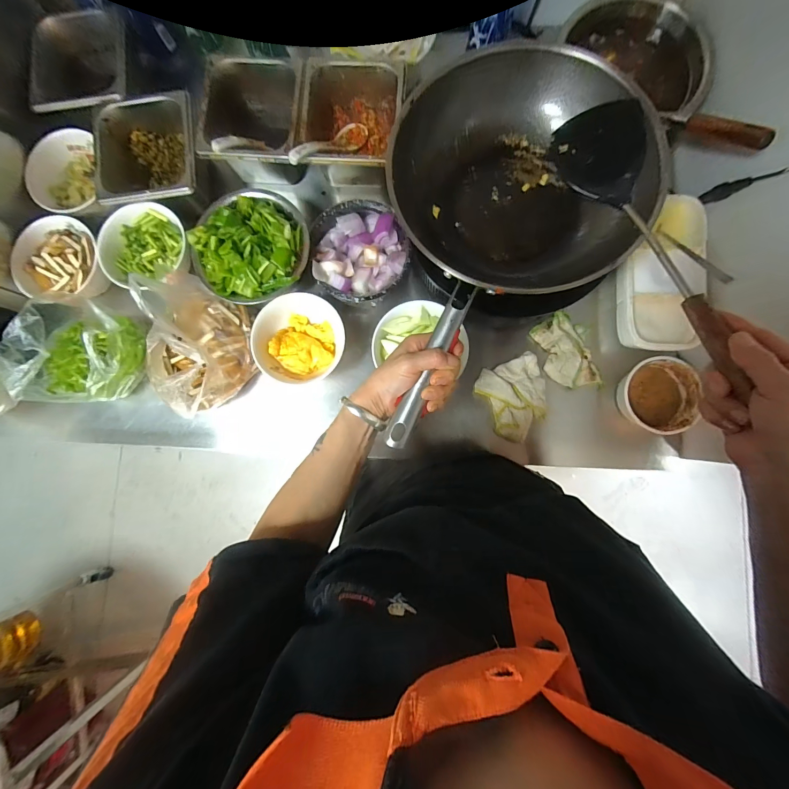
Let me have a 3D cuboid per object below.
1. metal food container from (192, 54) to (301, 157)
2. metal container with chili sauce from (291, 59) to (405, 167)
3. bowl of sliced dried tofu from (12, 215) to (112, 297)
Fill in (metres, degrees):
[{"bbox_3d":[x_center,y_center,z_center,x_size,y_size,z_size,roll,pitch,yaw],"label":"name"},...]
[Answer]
[{"bbox_3d":[-0.224,-0.447,0.597,0.159,0.117,0.181,4,85,3],"label":"metal food container"},{"bbox_3d":[-0.067,-0.426,0.568,0.152,0.081,0.181,5,85,3],"label":"metal container with chili sauce"},{"bbox_3d":[-0.542,-0.216,0.601,0.158,0.071,0.141,16,85,4],"label":"bowl of sliced dried tofu"}]

